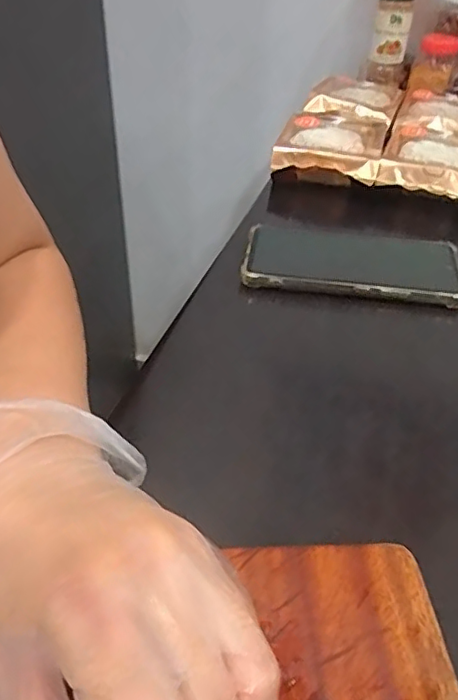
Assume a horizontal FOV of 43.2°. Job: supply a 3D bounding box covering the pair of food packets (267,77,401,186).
[{"bbox_3d":[0.125,-0.250,0.621,0.099,0.019,0.263,15,42,12],"label":"pair of food packets"}]

